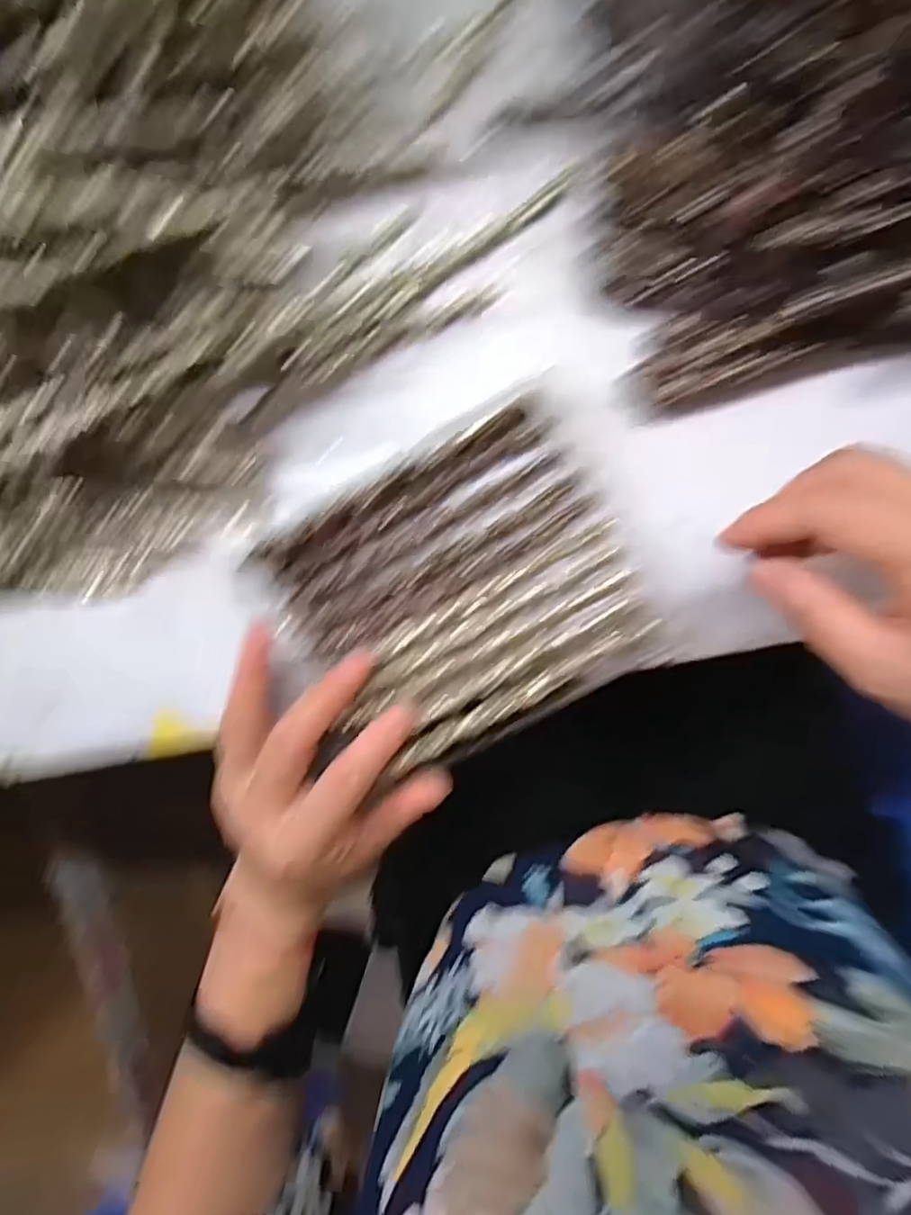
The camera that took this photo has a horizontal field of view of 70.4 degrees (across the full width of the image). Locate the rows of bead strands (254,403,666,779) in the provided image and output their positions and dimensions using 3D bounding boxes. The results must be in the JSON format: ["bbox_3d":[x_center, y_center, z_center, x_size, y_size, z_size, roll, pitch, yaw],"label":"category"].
[{"bbox_3d":[0.003,-0.006,0.307,0.149,0.021,0.132,-28,95,6],"label":"rows of bead strands"}]

